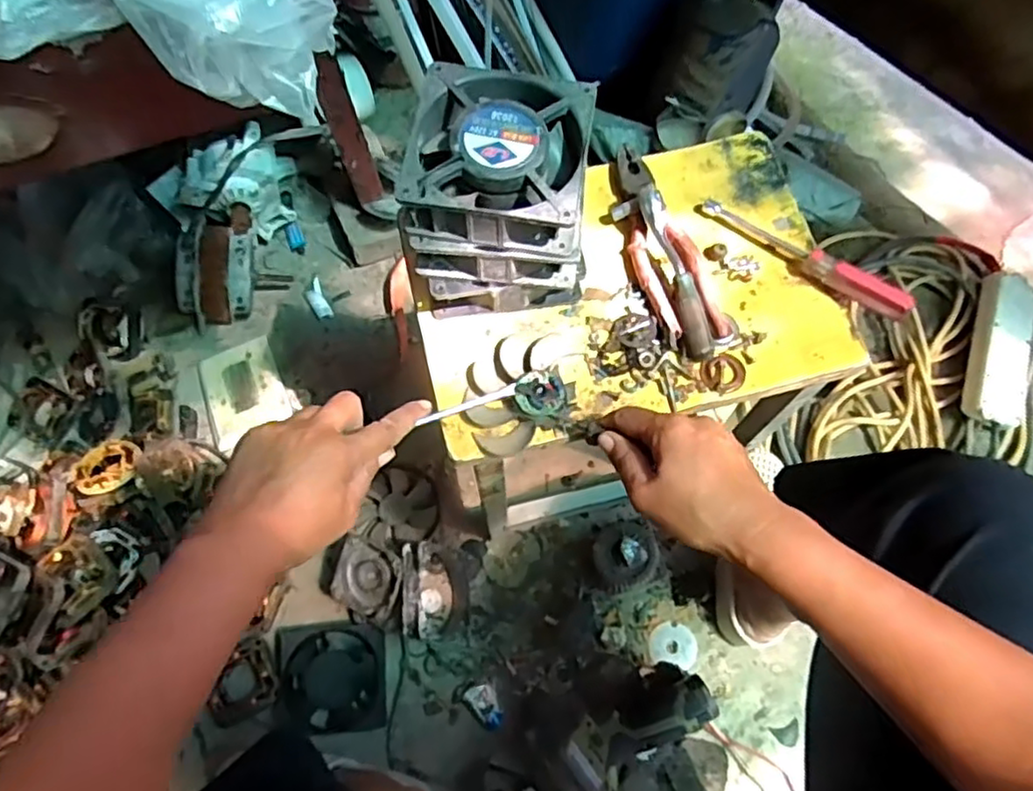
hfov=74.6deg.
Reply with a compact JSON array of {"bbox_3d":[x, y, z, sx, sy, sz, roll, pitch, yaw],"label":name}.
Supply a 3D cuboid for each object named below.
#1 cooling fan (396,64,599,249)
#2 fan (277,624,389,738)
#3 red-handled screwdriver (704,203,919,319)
[{"bbox_3d":[-0.012,-0.164,0.468,0.121,0.044,0.116,5,67,4],"label":"cooling fan"},{"bbox_3d":[-0.229,0.348,0.834,0.131,0.041,0.124,-7,66,-1],"label":"fan"},{"bbox_3d":[0.232,-0.116,0.543,0.178,0.023,0.018,39,73,16],"label":"red-handled screwdriver"}]

